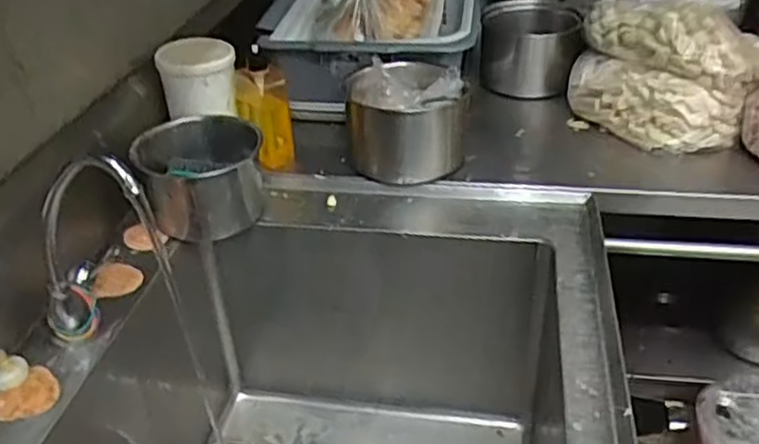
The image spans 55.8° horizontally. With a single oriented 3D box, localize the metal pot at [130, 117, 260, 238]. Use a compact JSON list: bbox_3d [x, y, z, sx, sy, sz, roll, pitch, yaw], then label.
[{"bbox_3d":[-0.255,-0.069,1.022,0.158,0.121,0.162,-1,33,1],"label":"metal pot"}]

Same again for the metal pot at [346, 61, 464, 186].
[{"bbox_3d":[0.042,-0.159,1.126,0.167,0.157,0.186,-1,33,1],"label":"metal pot"}]

